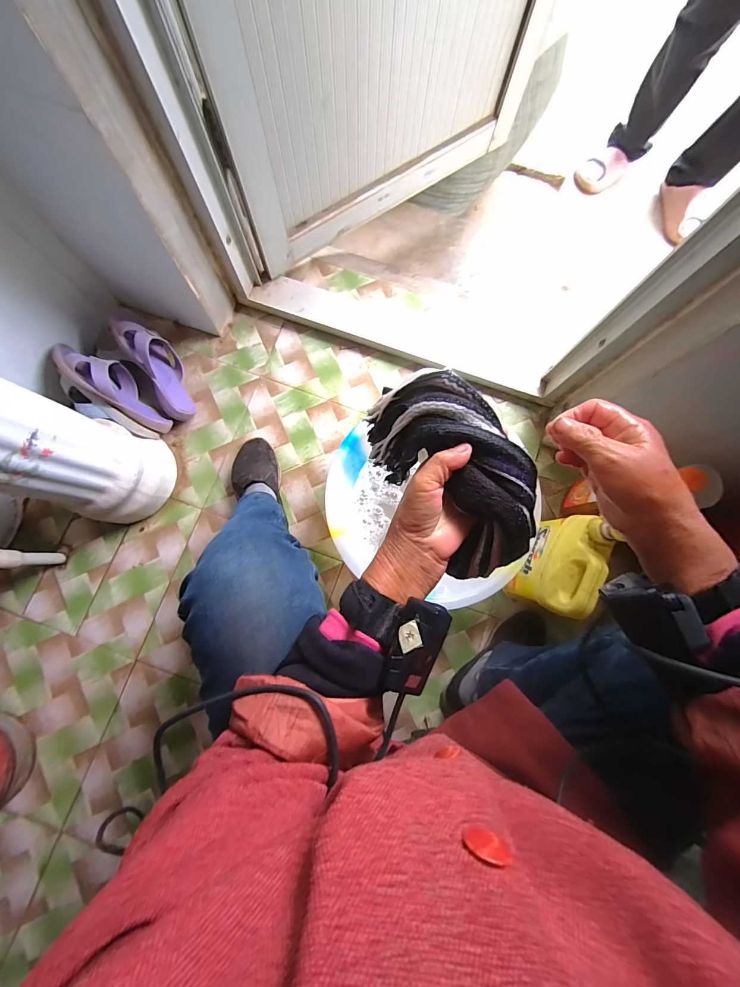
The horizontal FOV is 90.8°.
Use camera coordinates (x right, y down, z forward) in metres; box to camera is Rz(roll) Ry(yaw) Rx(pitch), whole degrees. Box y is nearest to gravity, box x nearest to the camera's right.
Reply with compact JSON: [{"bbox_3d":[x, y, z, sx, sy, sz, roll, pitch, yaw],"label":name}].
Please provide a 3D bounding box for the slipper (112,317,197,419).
[{"bbox_3d":[-0.413,-0.247,0.716,0.072,0.085,0.219,-30,101,-7],"label":"slipper"}]

